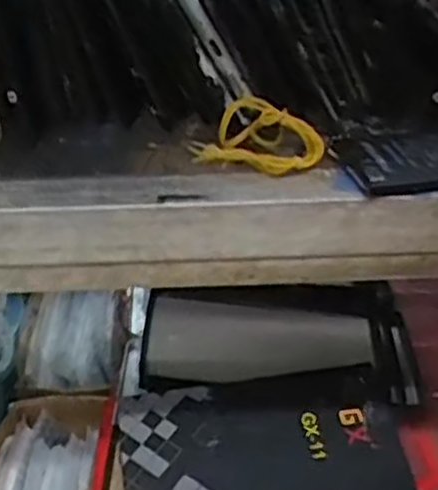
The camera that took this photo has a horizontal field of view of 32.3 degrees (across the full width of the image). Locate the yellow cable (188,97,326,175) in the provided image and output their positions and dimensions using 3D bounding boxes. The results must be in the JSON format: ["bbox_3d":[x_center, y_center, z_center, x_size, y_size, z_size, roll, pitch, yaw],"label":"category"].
[{"bbox_3d":[0.018,-0.045,0.311,0.051,0.019,0.030,17,35,27],"label":"yellow cable"}]

